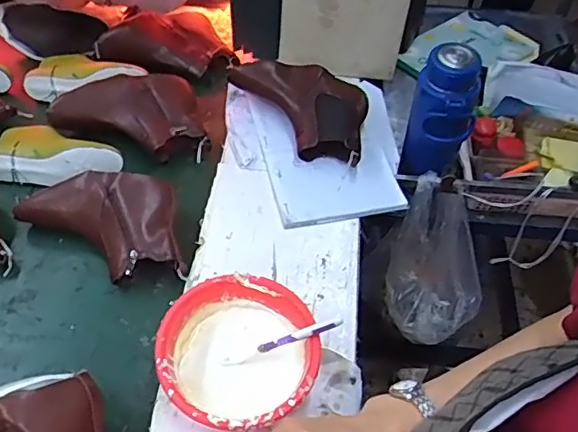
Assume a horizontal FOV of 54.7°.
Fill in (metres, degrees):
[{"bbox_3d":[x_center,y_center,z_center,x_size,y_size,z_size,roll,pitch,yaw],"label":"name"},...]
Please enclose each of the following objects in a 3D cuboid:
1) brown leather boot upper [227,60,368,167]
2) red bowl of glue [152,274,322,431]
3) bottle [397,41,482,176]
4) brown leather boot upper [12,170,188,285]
[{"bbox_3d":[0.006,-0.180,0.961,0.253,0.081,0.146,12,55,8],"label":"brown leather boot upper"},{"bbox_3d":[-0.061,0.169,0.686,0.186,0.060,0.184,1,53,-2],"label":"red bowl of glue"},{"bbox_3d":[0.253,-0.147,0.944,0.103,0.253,0.114,13,54,7],"label":"bottle"},{"bbox_3d":[-0.282,0.016,0.832,0.256,0.071,0.148,-1,54,-1],"label":"brown leather boot upper"}]

